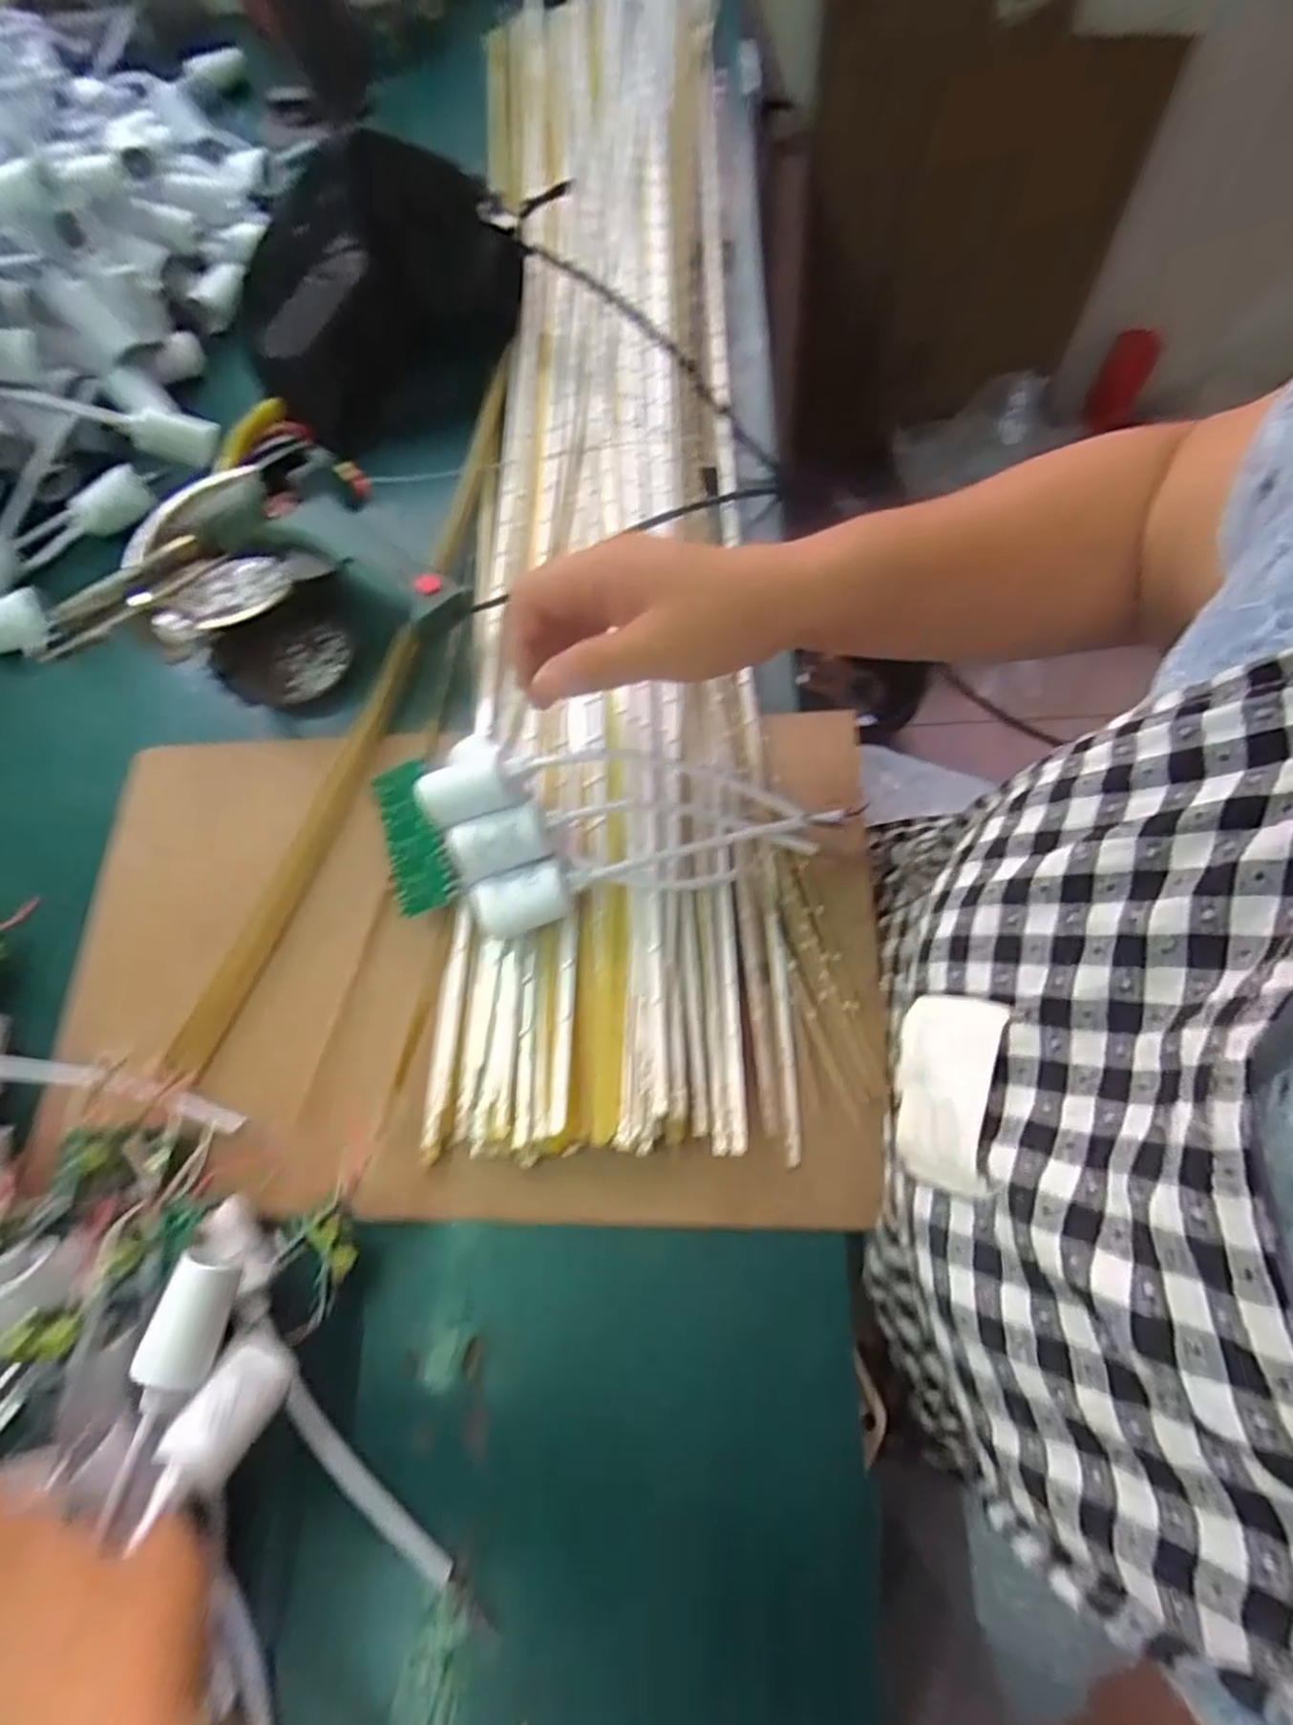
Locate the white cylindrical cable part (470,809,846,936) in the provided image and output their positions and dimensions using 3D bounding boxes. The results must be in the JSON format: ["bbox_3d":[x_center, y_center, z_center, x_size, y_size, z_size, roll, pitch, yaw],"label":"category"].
[{"bbox_3d":[0.006,-0.002,0.370,0.186,0.027,0.028,-19,70,-1],"label":"white cylindrical cable part"}]

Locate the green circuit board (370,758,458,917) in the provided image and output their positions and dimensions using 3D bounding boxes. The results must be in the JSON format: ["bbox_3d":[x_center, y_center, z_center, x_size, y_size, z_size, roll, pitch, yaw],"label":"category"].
[{"bbox_3d":[-0.125,-0.014,0.393,0.036,0.004,0.081,-25,72,18],"label":"green circuit board"}]

